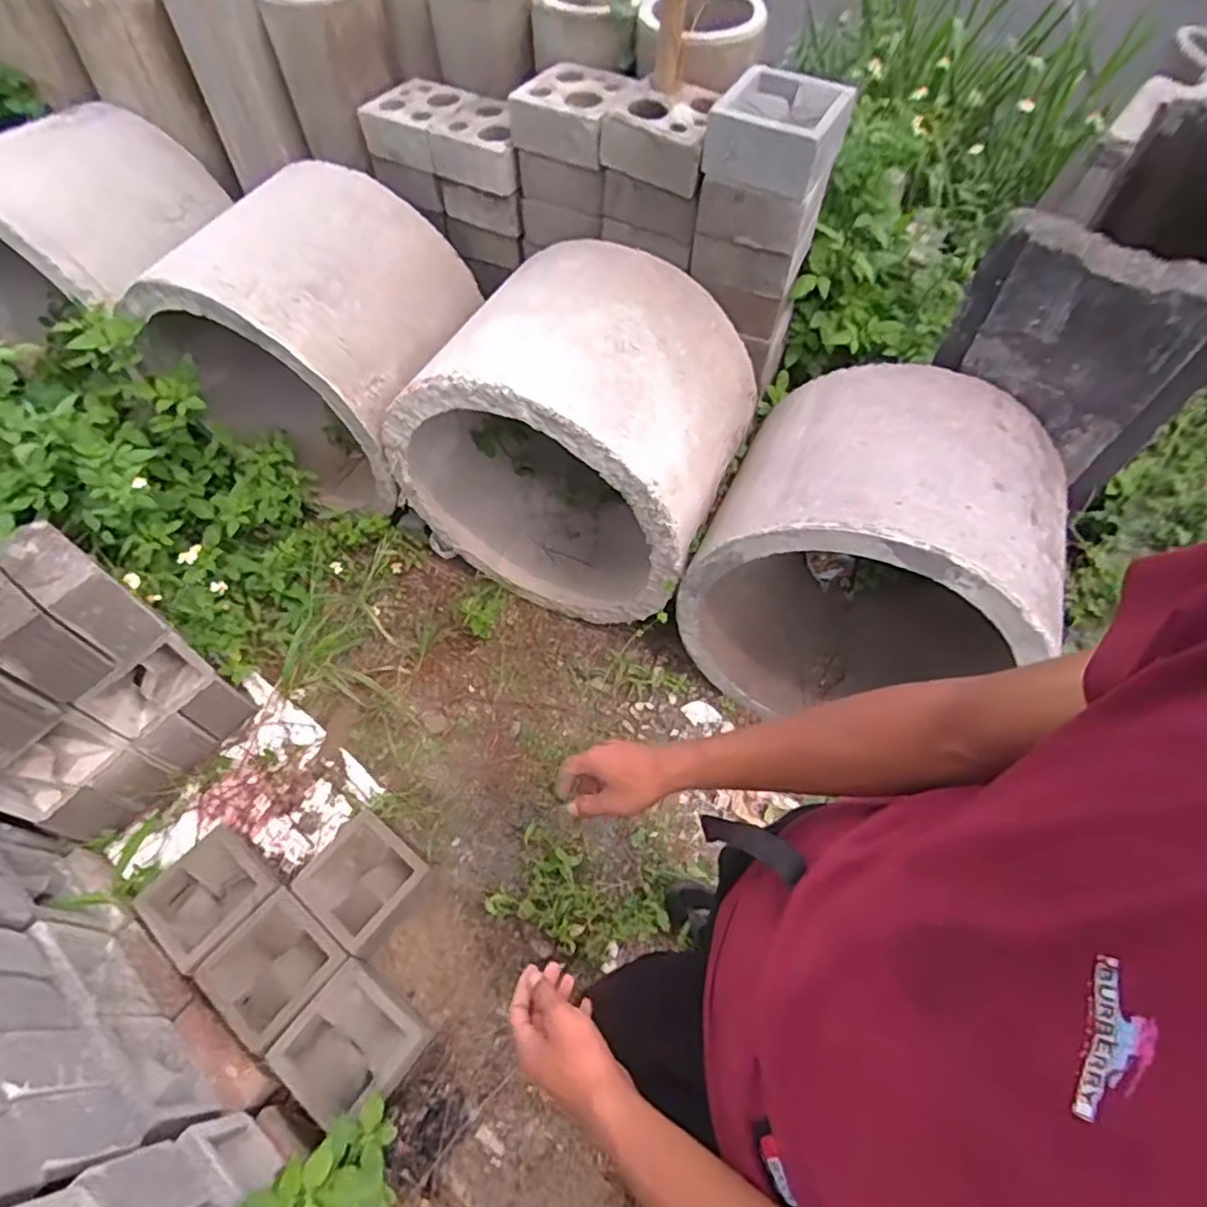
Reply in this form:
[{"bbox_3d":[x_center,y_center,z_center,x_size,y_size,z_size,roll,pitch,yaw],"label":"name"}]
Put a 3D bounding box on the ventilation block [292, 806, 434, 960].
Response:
[{"bbox_3d":[-0.500,0.574,1.344,0.202,0.107,0.207,32,63,18],"label":"ventilation block"}]

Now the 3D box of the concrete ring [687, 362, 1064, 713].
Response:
[{"bbox_3d":[0.597,-0.043,1.481,0.710,0.797,0.539,23,61,14],"label":"concrete ring"}]

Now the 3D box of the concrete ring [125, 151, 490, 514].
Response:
[{"bbox_3d":[-0.718,-0.626,1.636,0.691,0.723,0.475,20,60,12],"label":"concrete ring"}]

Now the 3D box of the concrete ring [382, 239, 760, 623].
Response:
[{"bbox_3d":[-0.065,-0.365,1.535,0.713,0.716,0.481,20,60,12],"label":"concrete ring"}]

